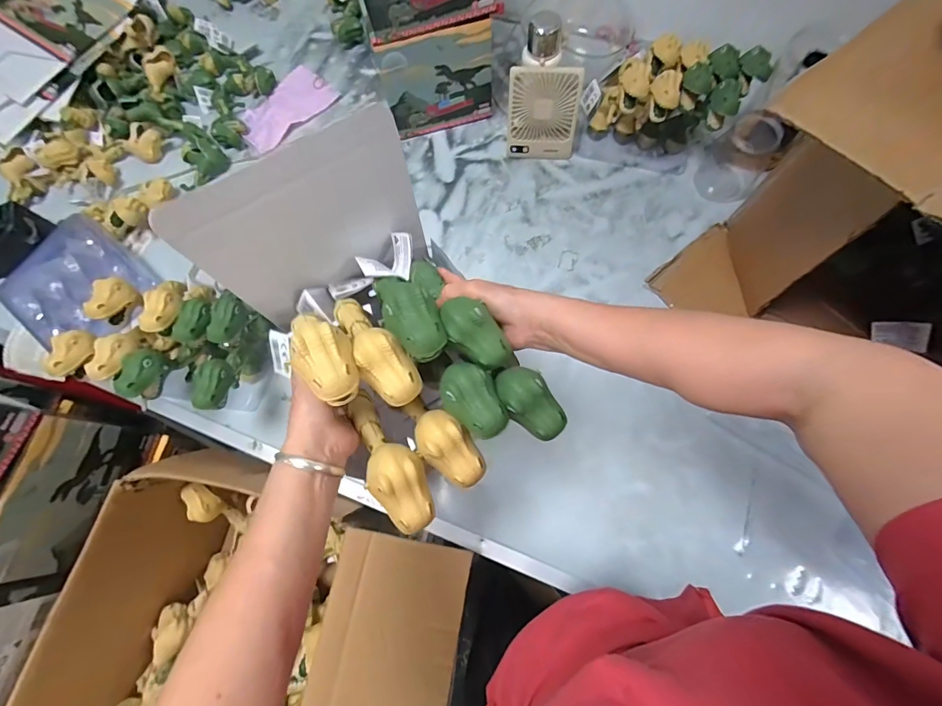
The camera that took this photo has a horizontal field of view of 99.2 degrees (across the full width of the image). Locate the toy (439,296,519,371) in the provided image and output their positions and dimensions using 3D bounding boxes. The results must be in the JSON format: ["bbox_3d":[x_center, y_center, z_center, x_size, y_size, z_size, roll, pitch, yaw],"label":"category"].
[{"bbox_3d":[0.005,-0.016,0.352,0.043,0.030,0.071,-30,73,-7],"label":"toy"}]

